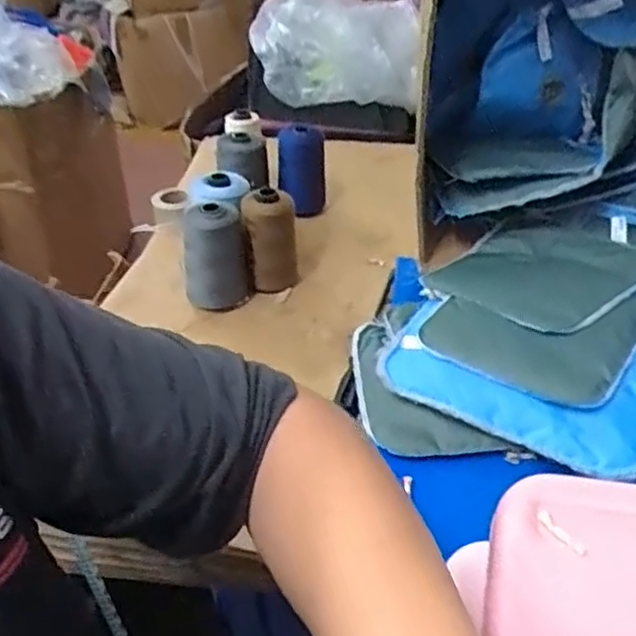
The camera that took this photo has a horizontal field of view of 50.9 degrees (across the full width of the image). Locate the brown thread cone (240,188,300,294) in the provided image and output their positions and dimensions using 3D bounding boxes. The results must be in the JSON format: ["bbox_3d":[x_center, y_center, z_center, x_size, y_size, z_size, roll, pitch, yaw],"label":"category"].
[{"bbox_3d":[-0.053,-0.082,0.767,0.057,0.115,0.060,-5,40,-3],"label":"brown thread cone"}]

